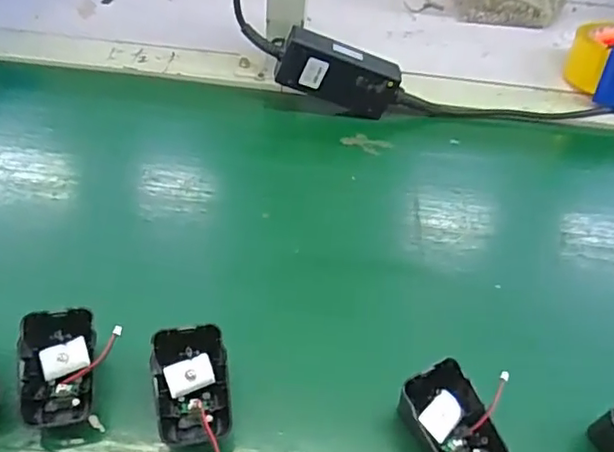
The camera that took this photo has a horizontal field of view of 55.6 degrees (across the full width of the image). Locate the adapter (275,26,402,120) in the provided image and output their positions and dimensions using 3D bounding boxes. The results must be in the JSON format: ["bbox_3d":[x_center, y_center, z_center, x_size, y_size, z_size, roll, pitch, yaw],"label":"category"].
[{"bbox_3d":[0.031,-0.146,0.564,0.118,0.052,0.031,18,44,-14],"label":"adapter"}]

